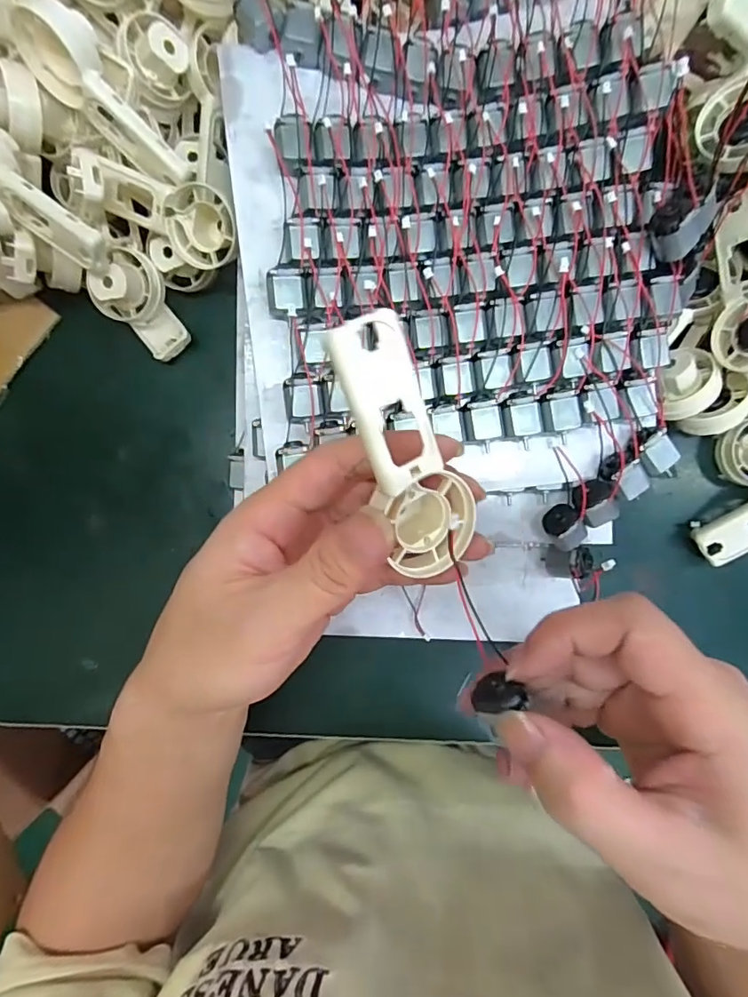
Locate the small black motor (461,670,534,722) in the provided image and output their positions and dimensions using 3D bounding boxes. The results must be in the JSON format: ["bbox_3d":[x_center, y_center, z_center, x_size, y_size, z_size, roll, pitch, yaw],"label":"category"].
[{"bbox_3d":[0.043,0.067,0.175,0.018,0.013,0.011,-9,88,1],"label":"small black motor"}]

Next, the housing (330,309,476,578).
[{"bbox_3d":[0.011,-0.014,0.173,0.031,0.016,0.094,-23,121,0],"label":"housing"}]

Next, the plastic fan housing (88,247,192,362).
[{"bbox_3d":[-0.133,-0.113,0.293,0.058,0.039,0.039,43,90,2],"label":"plastic fan housing"}]

